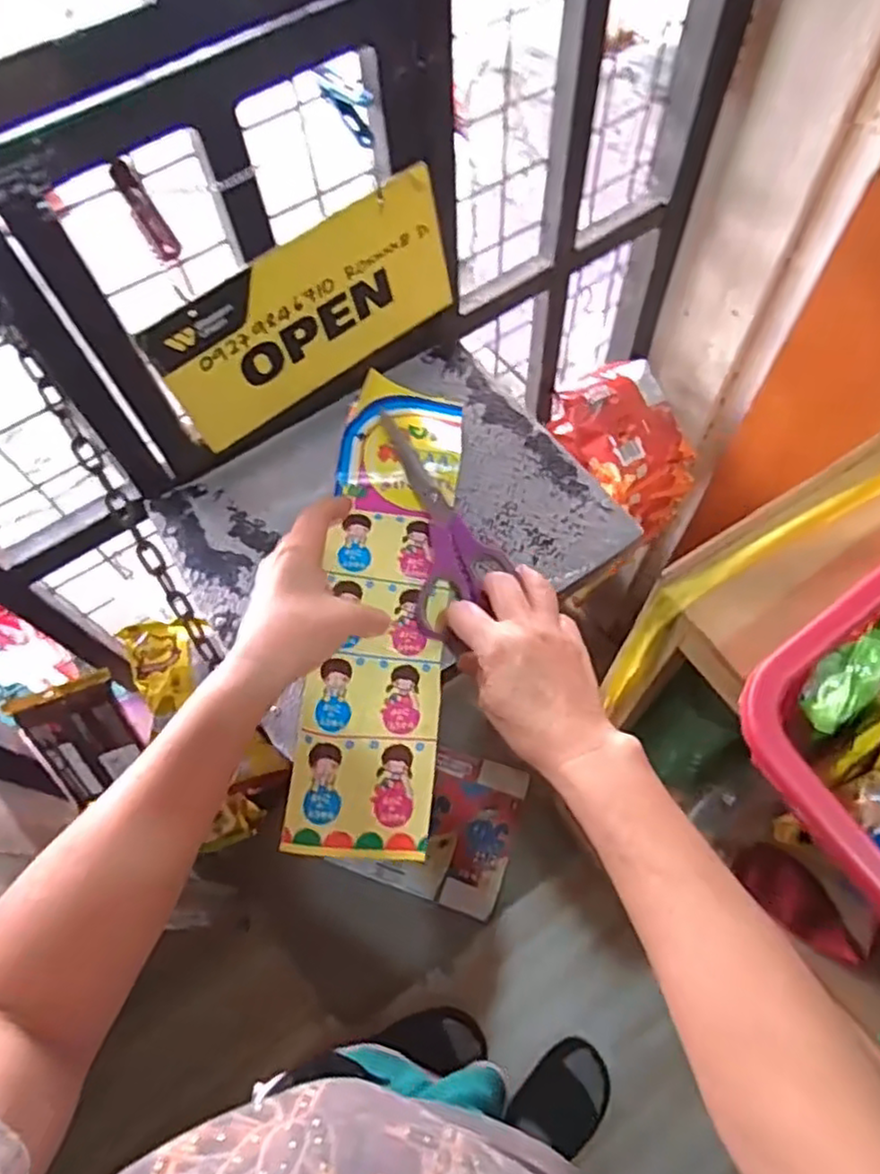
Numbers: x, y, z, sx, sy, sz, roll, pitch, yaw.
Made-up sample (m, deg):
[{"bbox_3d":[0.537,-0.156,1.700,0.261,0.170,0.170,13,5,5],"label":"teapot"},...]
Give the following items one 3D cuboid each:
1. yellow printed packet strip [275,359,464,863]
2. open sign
[{"bbox_3d":[-0.037,0.001,0.478,0.084,0.034,0.347,3,65,5],"label":"yellow printed packet strip"},{"bbox_3d":[-0.092,-0.196,0.491,0.226,0.111,0.006,-36,61,-9],"label":"open sign"}]

